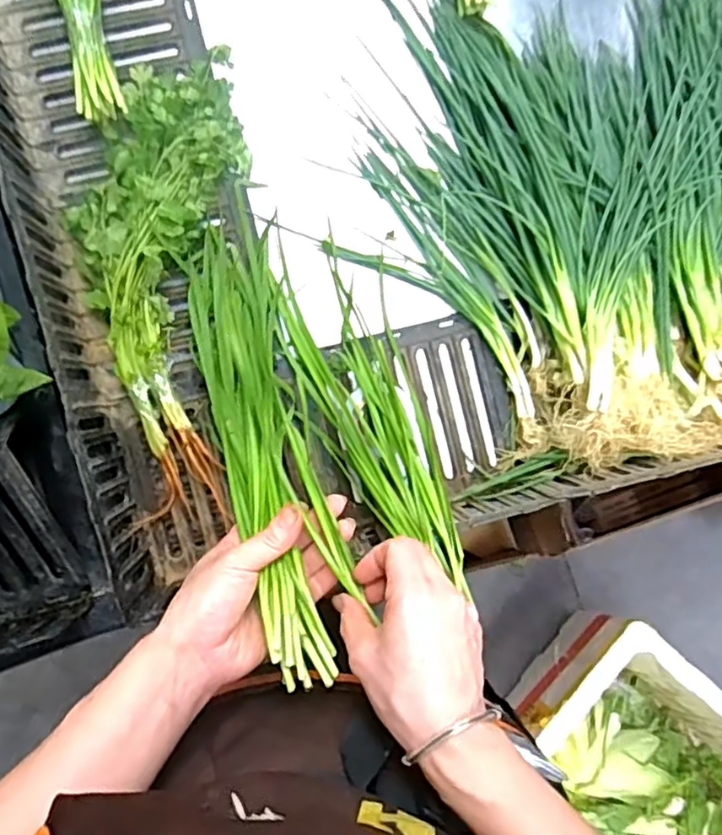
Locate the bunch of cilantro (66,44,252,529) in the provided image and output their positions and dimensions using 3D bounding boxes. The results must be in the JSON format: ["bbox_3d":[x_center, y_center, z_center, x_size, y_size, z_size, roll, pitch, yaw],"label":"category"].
[{"bbox_3d":[-0.183,-0.124,0.566,0.143,0.046,0.419,2,91,0],"label":"bunch of cilantro"}]

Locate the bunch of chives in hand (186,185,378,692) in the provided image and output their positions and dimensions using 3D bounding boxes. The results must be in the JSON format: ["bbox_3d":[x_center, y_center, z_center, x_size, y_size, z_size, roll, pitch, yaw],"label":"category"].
[{"bbox_3d":[-0.082,0.007,0.509,0.076,0.083,0.405,-14,57,-4],"label":"bunch of chives in hand"}]

